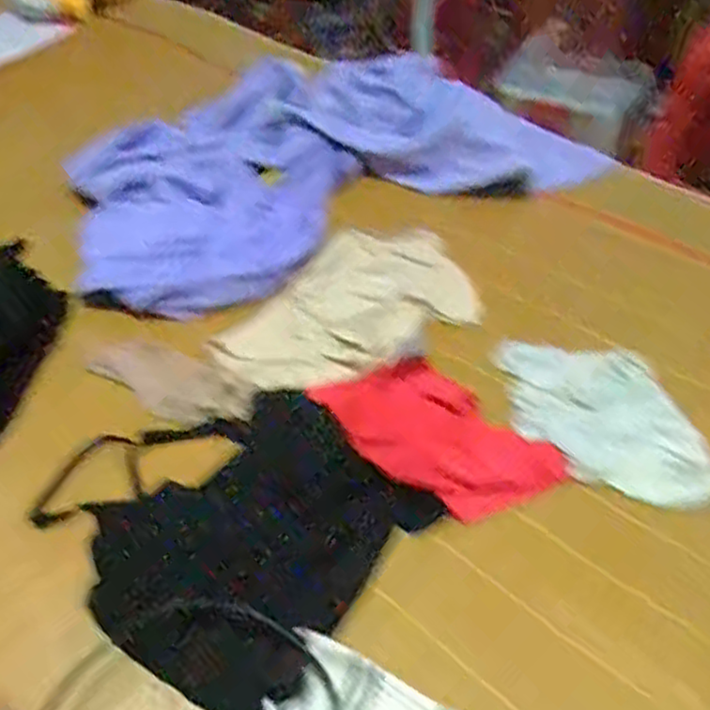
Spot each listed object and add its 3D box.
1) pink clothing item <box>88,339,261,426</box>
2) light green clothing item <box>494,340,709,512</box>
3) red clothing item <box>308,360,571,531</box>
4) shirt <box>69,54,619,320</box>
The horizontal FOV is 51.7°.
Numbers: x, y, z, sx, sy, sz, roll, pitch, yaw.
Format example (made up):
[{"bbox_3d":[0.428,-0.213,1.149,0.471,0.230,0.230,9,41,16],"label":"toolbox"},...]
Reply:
[{"bbox_3d":[-0.175,0.021,0.714,0.186,0.019,0.079,28,50,27],"label":"pink clothing item"},{"bbox_3d":[0.228,0.062,0.675,0.162,0.028,0.205,-4,43,-3],"label":"light green clothing item"},{"bbox_3d":[0.072,0.070,0.647,0.125,0.015,0.205,-34,52,-31],"label":"red clothing item"},{"bbox_3d":[-0.059,-0.283,1.002,0.684,0.084,0.431,-22,47,-22],"label":"shirt"}]

